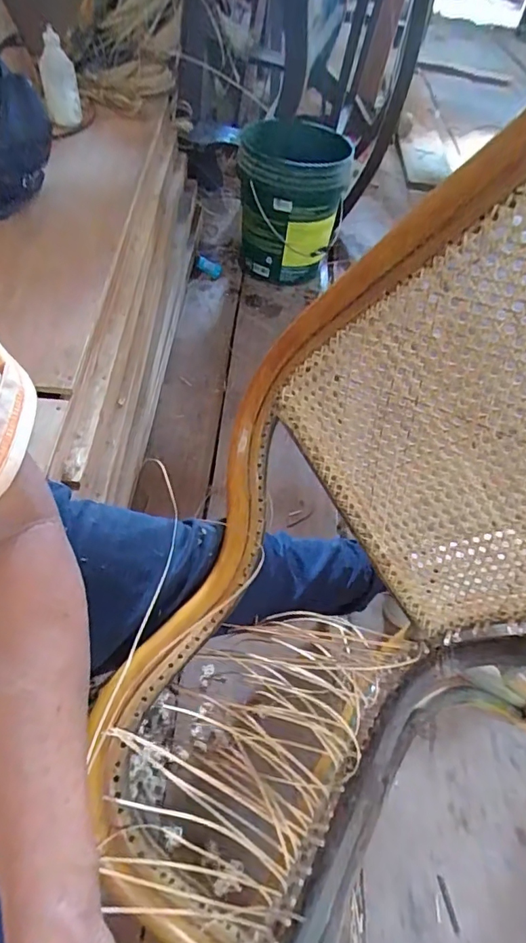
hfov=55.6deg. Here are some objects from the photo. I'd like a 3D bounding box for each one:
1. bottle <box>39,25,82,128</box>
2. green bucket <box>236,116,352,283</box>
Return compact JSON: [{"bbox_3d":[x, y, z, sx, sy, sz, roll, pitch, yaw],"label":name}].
[{"bbox_3d":[-0.457,-0.874,1.117,0.076,0.160,0.076,-11,55,-17],"label":"bottle"},{"bbox_3d":[0.059,-0.742,1.371,0.271,0.312,0.329,1,52,-8],"label":"green bucket"}]

